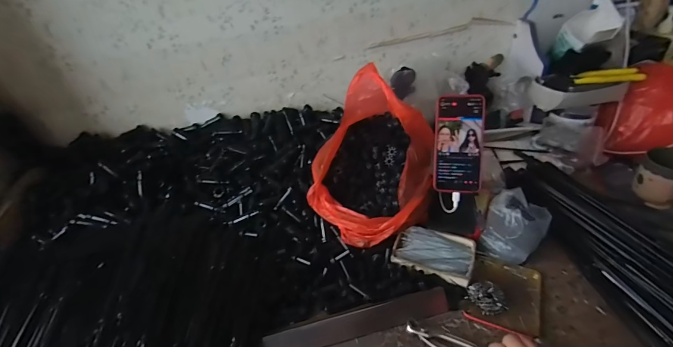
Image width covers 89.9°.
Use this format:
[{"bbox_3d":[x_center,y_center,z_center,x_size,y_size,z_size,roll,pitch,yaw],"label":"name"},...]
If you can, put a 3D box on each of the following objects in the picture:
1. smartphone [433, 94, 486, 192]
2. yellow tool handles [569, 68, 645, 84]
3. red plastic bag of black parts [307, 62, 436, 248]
[{"bbox_3d":[0.206,-0.050,0.568,0.078,0.160,0.008,3,2,14],"label":"smartphone"},{"bbox_3d":[0.597,-0.213,0.742,0.139,0.026,0.023,-4,38,6],"label":"yellow tool handles"},{"bbox_3d":[0.059,-0.031,0.598,0.230,0.196,0.216,-29,42,-25],"label":"red plastic bag of black parts"}]

